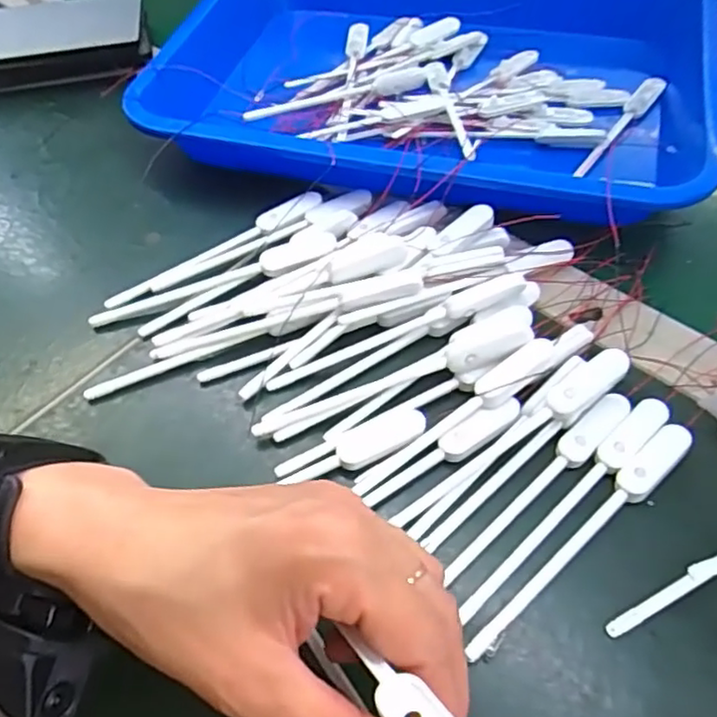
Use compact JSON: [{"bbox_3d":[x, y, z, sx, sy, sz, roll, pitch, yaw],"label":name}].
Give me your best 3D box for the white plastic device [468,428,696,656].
[{"bbox_3d":[0.099,0.077,0.291,0.142,0.012,0.014,-36,59,-20],"label":"white plastic device"}]

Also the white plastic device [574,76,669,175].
[{"bbox_3d":[0.178,-0.160,0.455,0.013,0.013,0.109,33,63,25],"label":"white plastic device"}]

